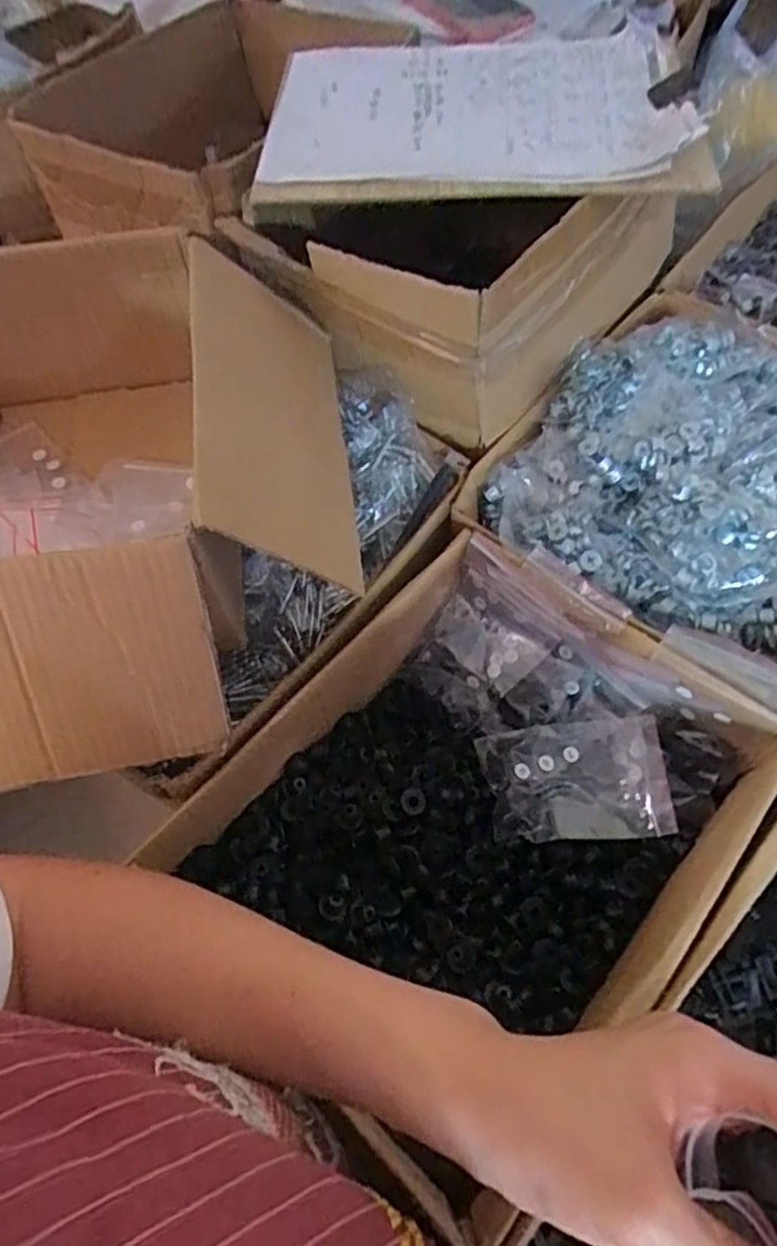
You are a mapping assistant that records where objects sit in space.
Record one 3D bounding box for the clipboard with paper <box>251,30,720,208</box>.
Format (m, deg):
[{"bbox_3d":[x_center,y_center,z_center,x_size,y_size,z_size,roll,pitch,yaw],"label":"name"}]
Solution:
[{"bbox_3d":[0.066,-0.405,0.542,0.317,0.026,0.241,0,59,5],"label":"clipboard with paper"}]

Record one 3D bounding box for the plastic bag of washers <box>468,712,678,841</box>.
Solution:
[{"bbox_3d":[0.125,0.105,0.454,0.117,0.009,0.077,-8,58,0],"label":"plastic bag of washers"}]

